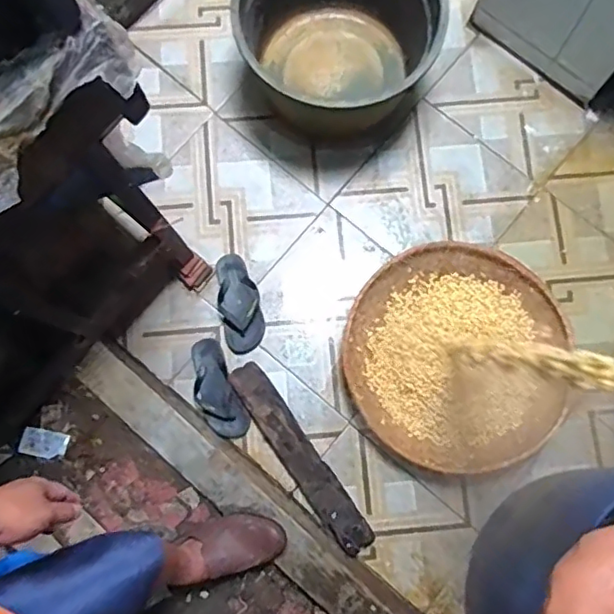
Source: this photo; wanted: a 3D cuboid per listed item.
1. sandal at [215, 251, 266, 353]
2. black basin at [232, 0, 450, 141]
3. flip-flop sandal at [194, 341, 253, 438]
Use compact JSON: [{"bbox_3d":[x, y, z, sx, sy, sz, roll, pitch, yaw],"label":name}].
[{"bbox_3d":[-0.174,-0.014,1.479,0.106,0.046,0.256,-13,80,-2],"label":"sandal"},{"bbox_3d":[0.096,-0.711,1.488,0.471,0.284,0.515,0,79,2],"label":"black basin"},{"bbox_3d":[-0.226,0.205,1.445,0.104,0.033,0.249,-24,80,-4],"label":"flip-flop sandal"}]

